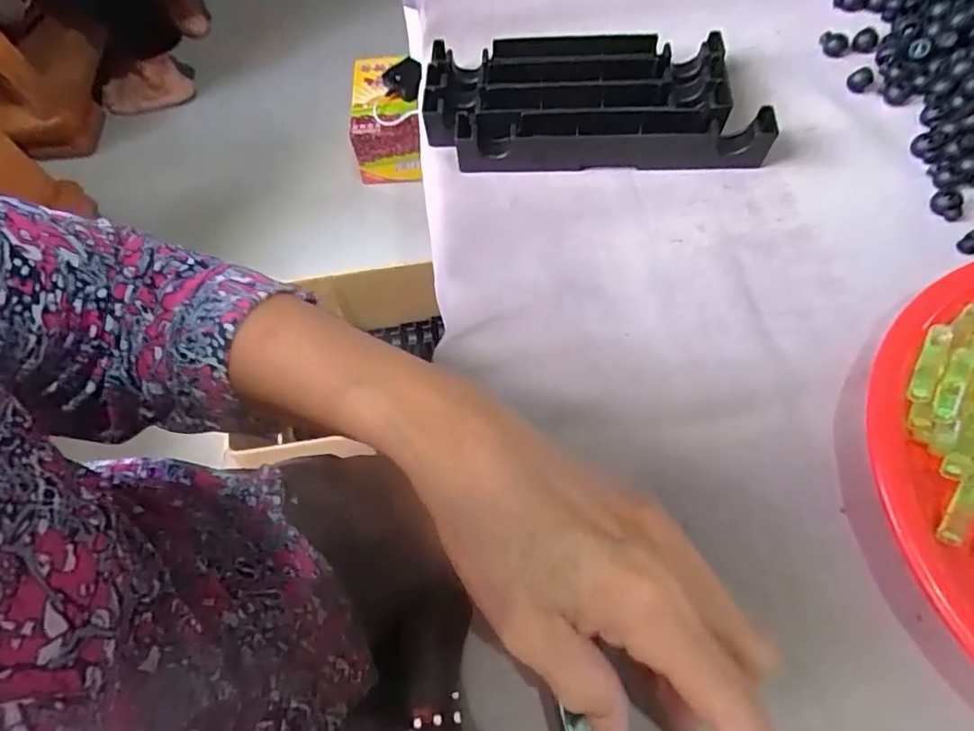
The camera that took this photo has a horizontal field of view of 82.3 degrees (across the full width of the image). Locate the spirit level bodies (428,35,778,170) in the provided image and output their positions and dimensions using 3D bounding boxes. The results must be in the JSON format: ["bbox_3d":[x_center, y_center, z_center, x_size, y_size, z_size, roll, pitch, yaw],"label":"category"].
[{"bbox_3d":[0.068,-0.177,0.374,0.213,0.030,0.092,1,64,3],"label":"spirit level bodies"}]

